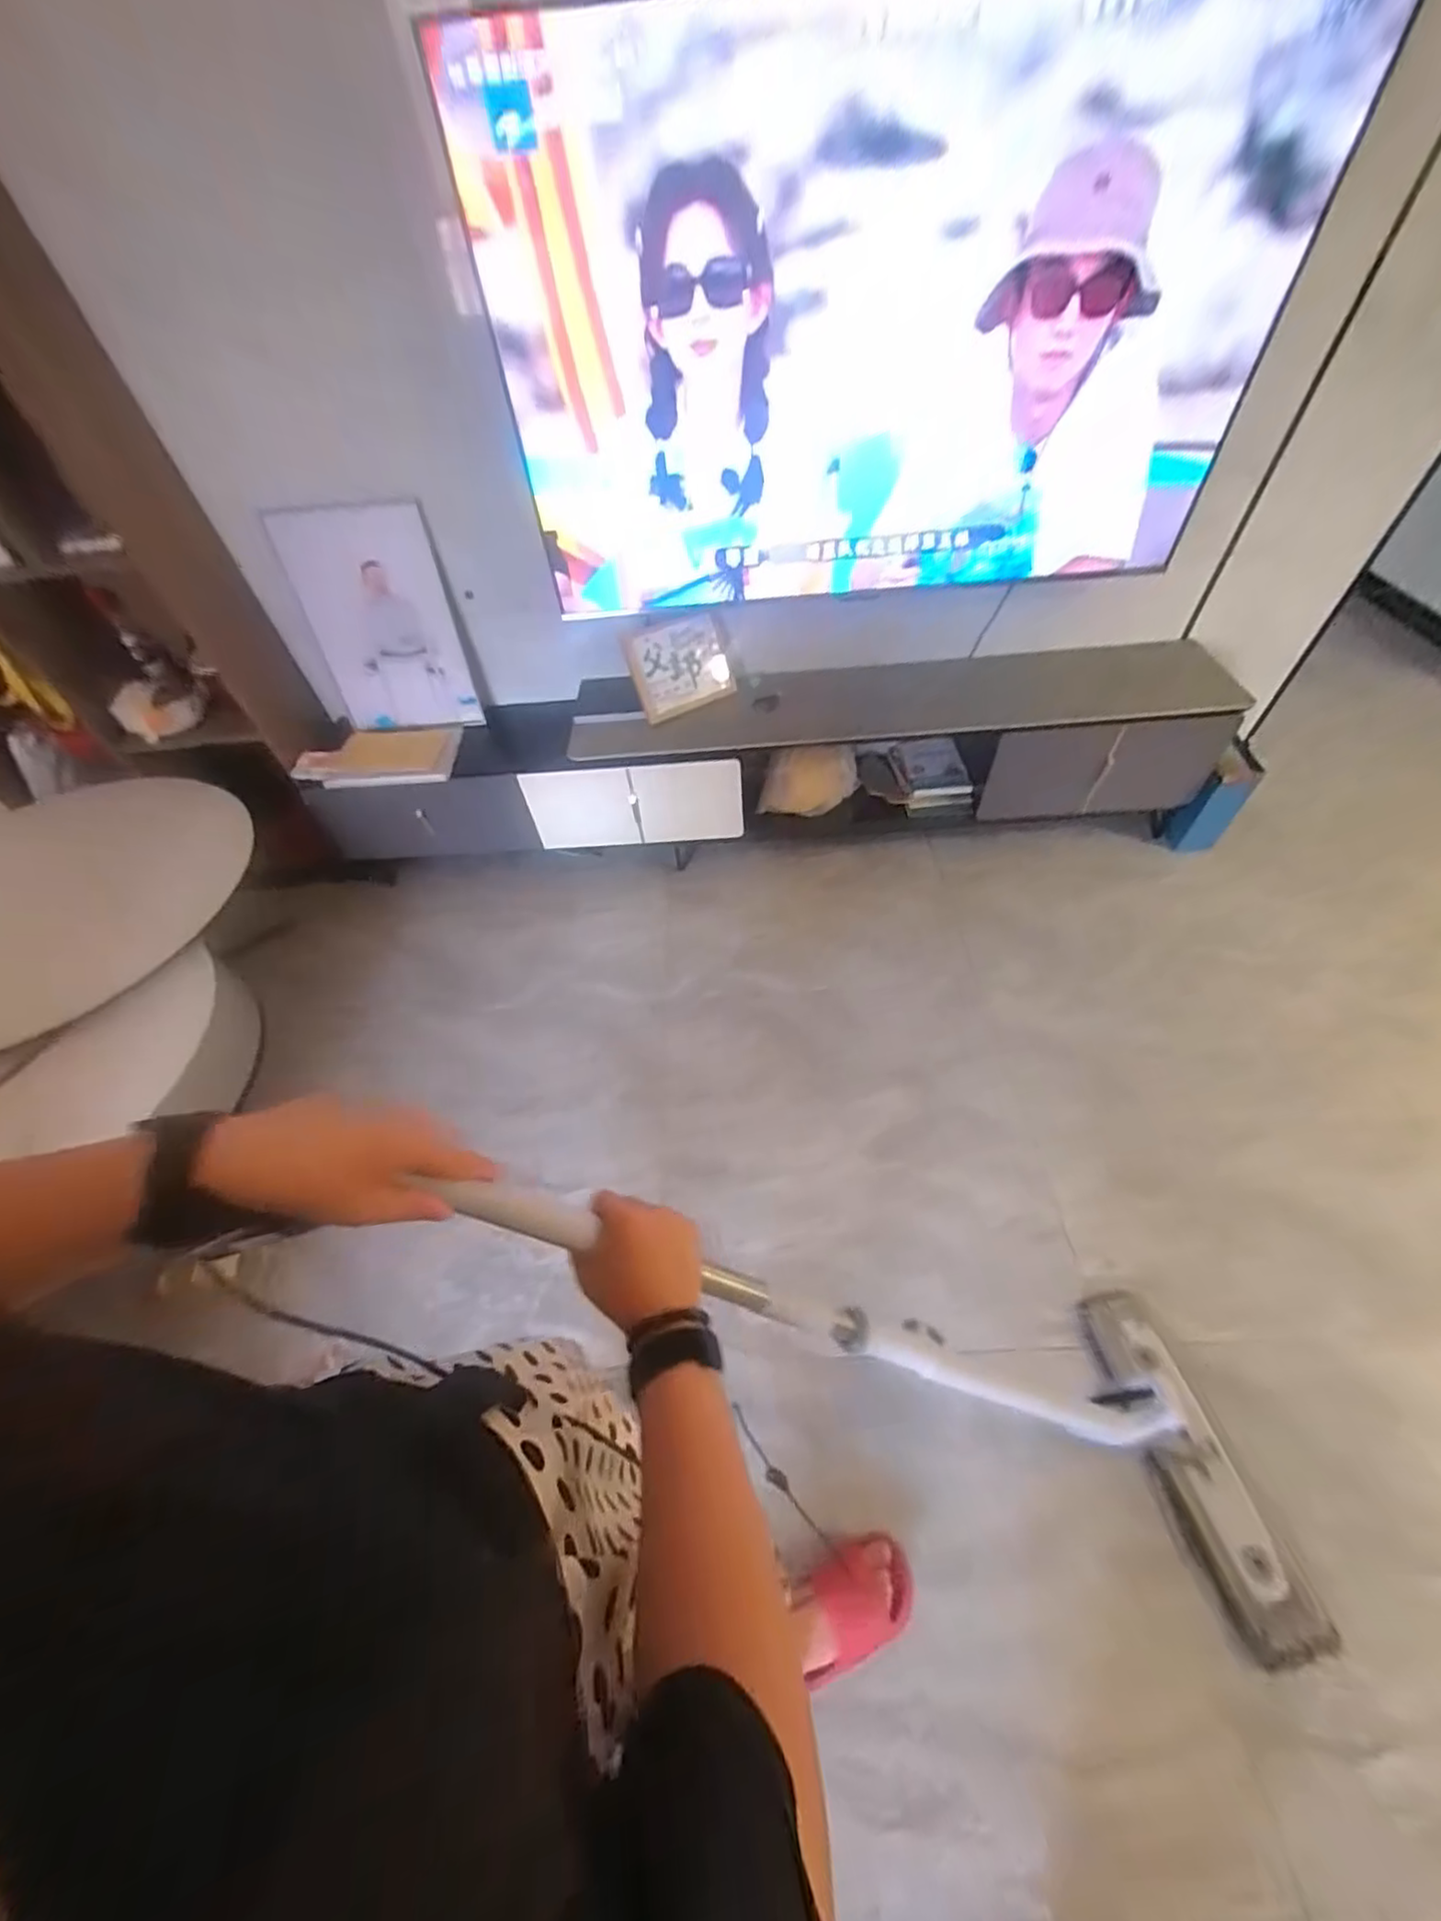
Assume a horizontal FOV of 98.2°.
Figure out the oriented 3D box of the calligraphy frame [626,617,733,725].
[{"bbox_3d":[-0.100,-0.750,1.607,0.245,0.207,0.052,-21,27,-4],"label":"calligraphy frame"}]

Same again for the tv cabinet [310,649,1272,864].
[{"bbox_3d":[0.089,-0.587,1.746,2.336,0.374,0.387,-4,52,4],"label":"tv cabinet"}]

